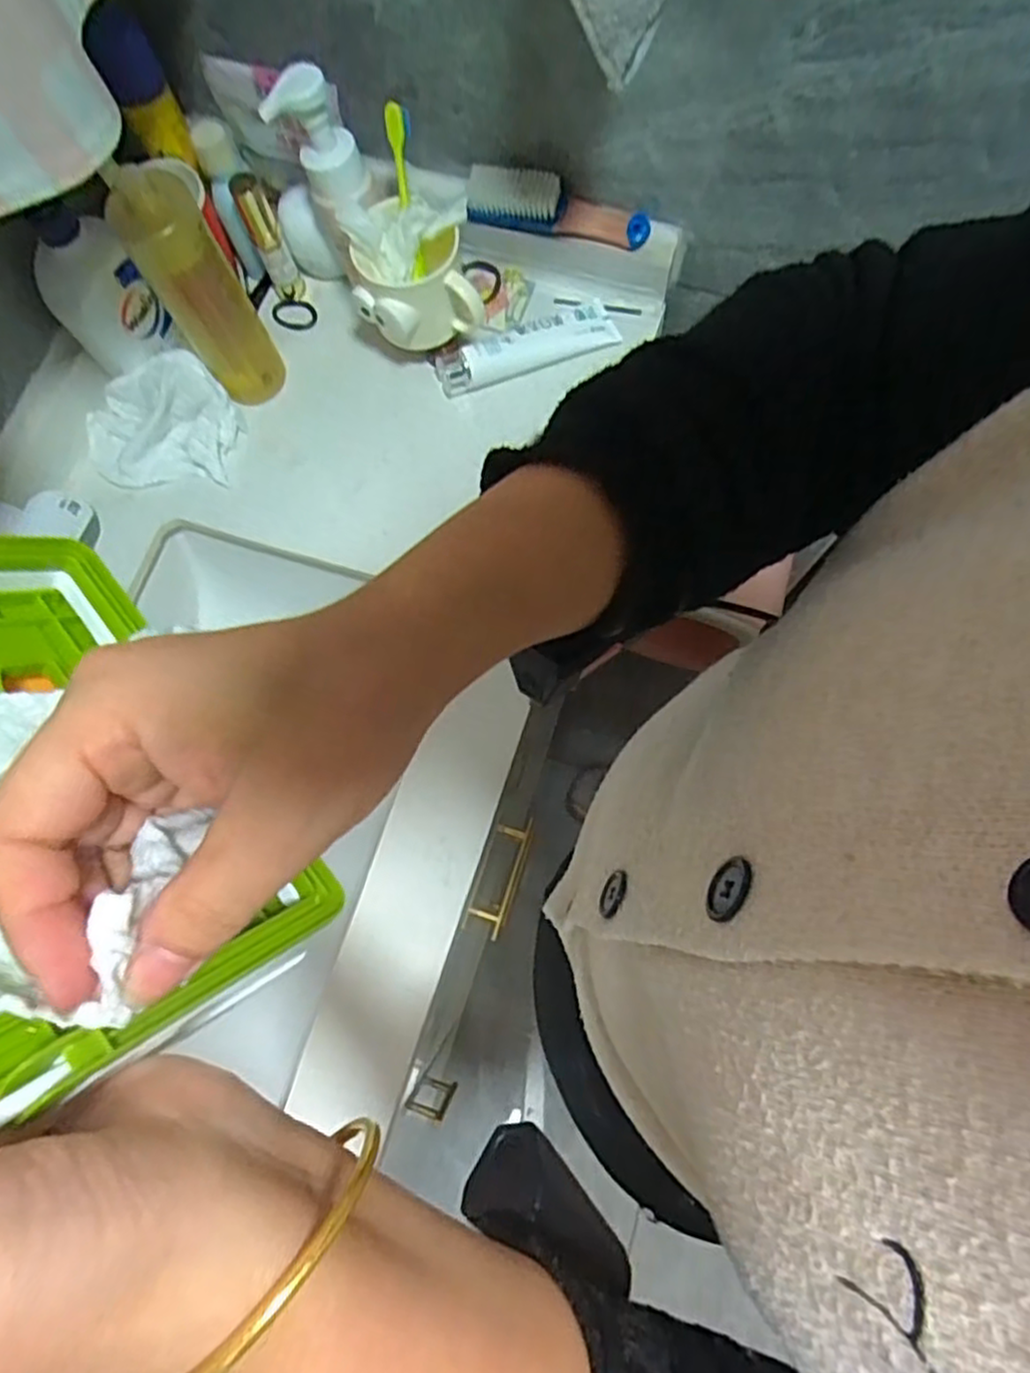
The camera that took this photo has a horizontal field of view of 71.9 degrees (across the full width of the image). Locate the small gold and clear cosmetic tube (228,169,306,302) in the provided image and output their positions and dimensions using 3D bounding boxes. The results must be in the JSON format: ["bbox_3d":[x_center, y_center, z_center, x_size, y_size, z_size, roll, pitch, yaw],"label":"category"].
[{"bbox_3d":[-0.225,-0.407,0.651,0.027,0.115,0.024,-26,77,-5],"label":"small gold and clear cosmetic tube"}]

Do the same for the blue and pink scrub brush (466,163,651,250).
[{"bbox_3d":[0.038,-0.421,0.622,0.163,0.033,0.032,13,77,5],"label":"blue and pink scrub brush"}]

